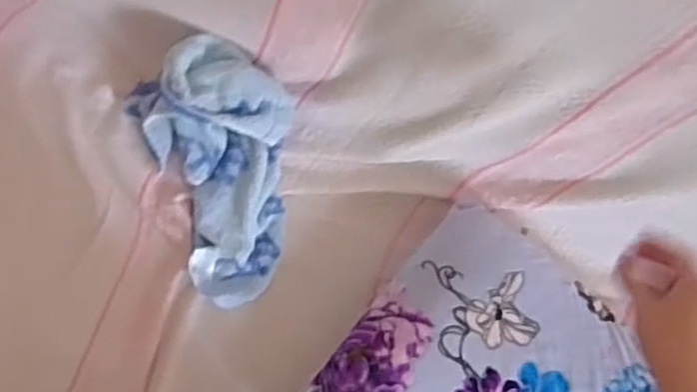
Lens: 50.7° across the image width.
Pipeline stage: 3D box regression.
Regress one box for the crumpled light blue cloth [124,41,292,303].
[{"bbox_3d":[-0.146,-0.025,0.837,0.178,0.084,0.300,-9,104,-8],"label":"crumpled light blue cloth"}]

